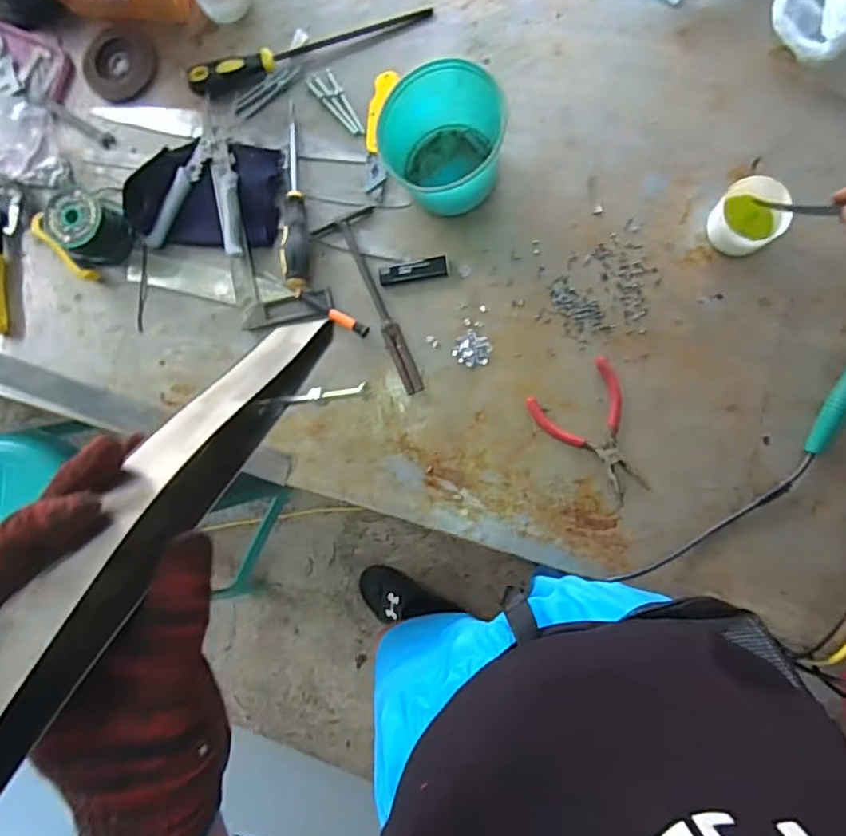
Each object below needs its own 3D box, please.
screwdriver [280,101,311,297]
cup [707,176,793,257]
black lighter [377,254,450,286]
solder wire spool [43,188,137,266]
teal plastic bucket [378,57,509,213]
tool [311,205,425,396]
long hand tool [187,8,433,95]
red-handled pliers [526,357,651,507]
[{"bbox_3d":[-0.151,-0.260,0.696,0.030,0.030,0.225,-3,87,8],"label":"screwdriver"},{"bbox_3d":[0.334,-0.206,0.623,0.073,0.050,0.065,-28,84,6],"label":"cup"},{"bbox_3d":[-0.010,-0.169,0.689,0.080,0.007,0.022,-8,87,8],"label":"black lighter"},{"bbox_3d":[-0.397,-0.226,0.718,0.082,0.064,0.076,0,88,8],"label":"solder wire spool"},{"bbox_3d":[0.019,-0.292,0.644,0.116,0.096,0.118,0,88,8],"label":"teal plastic bucket"},{"bbox_3d":[-0.048,-0.135,0.693,0.067,0.014,0.224,-26,84,7],"label":"tool"},{"bbox_3d":[-0.136,-0.439,0.709,0.292,0.026,0.035,-16,86,8],"label":"long hand tool"},{"bbox_3d":[0.192,0.020,0.653,0.097,0.009,0.144,-31,84,6],"label":"red-handled pliers"}]

